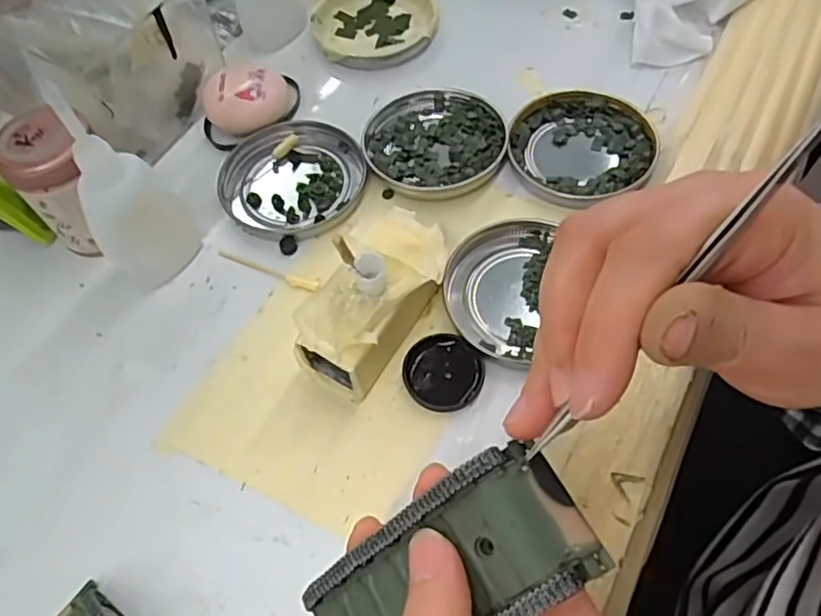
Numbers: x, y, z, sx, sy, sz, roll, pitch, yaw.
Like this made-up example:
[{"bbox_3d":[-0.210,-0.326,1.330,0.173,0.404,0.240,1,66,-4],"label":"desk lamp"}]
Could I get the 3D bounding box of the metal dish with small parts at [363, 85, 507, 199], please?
[{"bbox_3d":[0.013,-0.095,0.355,0.077,0.009,0.076,-2,60,3],"label":"metal dish with small parts"}]

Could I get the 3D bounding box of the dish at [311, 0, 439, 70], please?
[{"bbox_3d":[-0.023,-0.188,0.413,0.077,0.011,0.077,-2,60,3],"label":"dish"}]

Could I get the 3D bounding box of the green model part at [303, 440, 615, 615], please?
[{"bbox_3d":[0.007,0.082,0.188,0.094,0.019,0.043,-42,59,22],"label":"green model part"}]

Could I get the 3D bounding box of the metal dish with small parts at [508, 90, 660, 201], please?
[{"bbox_3d":[0.094,-0.090,0.346,0.078,0.007,0.072,-2,60,3],"label":"metal dish with small parts"}]

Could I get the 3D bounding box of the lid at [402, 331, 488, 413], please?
[{"bbox_3d":[0.015,0.029,0.284,0.034,0.008,0.034,-2,60,3],"label":"lid"}]

